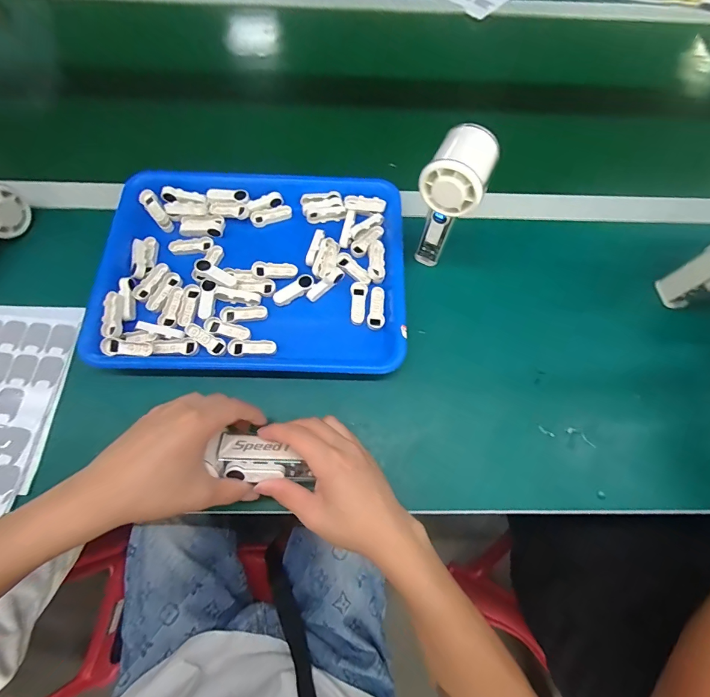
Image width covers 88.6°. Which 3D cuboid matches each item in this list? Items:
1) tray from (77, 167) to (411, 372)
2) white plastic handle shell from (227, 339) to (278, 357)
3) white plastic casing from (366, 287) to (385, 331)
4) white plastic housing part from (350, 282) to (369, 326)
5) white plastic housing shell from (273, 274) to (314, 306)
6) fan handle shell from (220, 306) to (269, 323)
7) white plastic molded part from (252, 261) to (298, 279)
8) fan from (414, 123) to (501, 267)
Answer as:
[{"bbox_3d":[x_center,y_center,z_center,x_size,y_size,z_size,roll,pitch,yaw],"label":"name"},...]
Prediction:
[{"bbox_3d":[-0.115,-0.095,0.430,0.340,0.043,0.260,0,69,-2],"label":"tray"},{"bbox_3d":[-0.112,0.000,0.396,0.051,0.005,0.019,2,69,-1],"label":"white plastic handle shell"},{"bbox_3d":[0.025,-0.046,0.419,0.019,0.008,0.051,6,69,1],"label":"white plastic casing"},{"bbox_3d":[0.004,-0.053,0.420,0.018,0.004,0.053,6,69,1],"label":"white plastic housing part"},{"bbox_3d":[-0.071,-0.067,0.419,0.050,0.010,0.020,-32,73,-13],"label":"white plastic housing shell"},{"bbox_3d":[-0.125,-0.040,0.410,0.051,0.004,0.018,-8,69,-5],"label":"fan handle shell"},{"bbox_3d":[-0.093,-0.091,0.425,0.050,0.010,0.018,-2,68,-16],"label":"white plastic molded part"},{"bbox_3d":[0.096,-0.148,0.383,0.054,0.155,0.060,25,70,8],"label":"fan"}]

